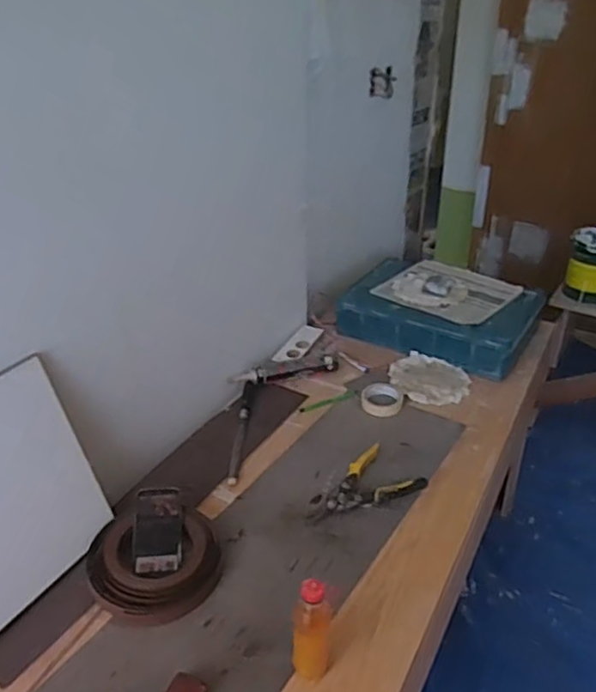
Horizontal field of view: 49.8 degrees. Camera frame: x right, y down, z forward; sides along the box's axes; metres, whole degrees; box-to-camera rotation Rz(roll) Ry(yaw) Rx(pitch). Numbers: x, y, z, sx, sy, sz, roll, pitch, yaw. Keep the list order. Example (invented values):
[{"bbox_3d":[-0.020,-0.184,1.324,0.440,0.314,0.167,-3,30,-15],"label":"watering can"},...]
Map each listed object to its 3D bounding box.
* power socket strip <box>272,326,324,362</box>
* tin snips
[{"bbox_3d":[0.006,0.001,1.664,0.053,0.033,0.195,19,36,30],"label":"power socket strip"},{"bbox_3d":[0.120,0.277,1.222,0.224,0.036,0.133,-22,37,-32],"label":"tin snips"}]

